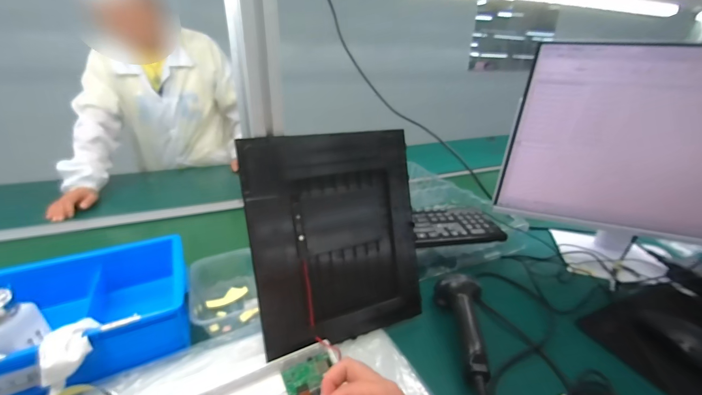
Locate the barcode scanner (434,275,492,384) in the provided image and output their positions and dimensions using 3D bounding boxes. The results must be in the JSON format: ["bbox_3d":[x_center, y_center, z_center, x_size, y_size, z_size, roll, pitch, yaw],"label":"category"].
[{"bbox_3d":[0.175,0.193,0.452,0.063,0.062,0.161,2,36,2],"label":"barcode scanner"}]

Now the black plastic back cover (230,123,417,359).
[{"bbox_3d":[-0.012,0.057,0.431,0.246,0.287,0.018,-9,6,-25],"label":"black plastic back cover"}]

